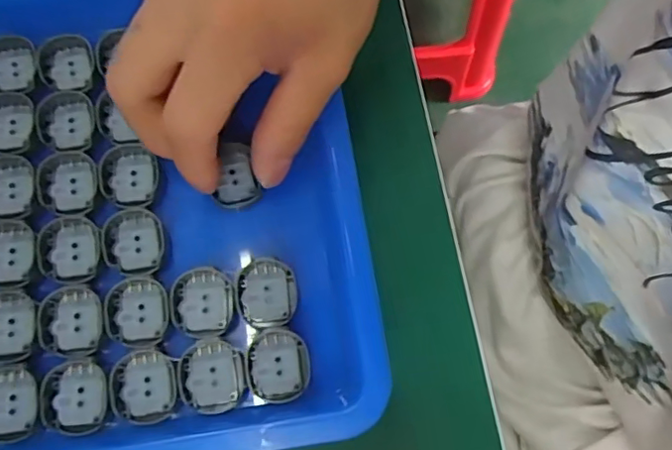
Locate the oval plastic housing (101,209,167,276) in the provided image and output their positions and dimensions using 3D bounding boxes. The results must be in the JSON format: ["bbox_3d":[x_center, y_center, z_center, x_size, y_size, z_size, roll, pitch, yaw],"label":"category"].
[{"bbox_3d":[-0.086,0.007,0.243,0.024,0.007,0.029,-17,74,-7],"label":"oval plastic housing"}]

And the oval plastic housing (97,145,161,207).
[{"bbox_3d":[-0.091,-0.022,0.251,0.024,0.005,0.029,-5,73,-3],"label":"oval plastic housing"}]

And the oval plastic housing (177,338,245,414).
[{"bbox_3d":[-0.050,0.060,0.227,0.027,0.006,0.028,-10,74,-4],"label":"oval plastic housing"}]

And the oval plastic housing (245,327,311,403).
[{"bbox_3d":[-0.023,0.056,0.229,0.025,0.006,0.029,-11,74,-5],"label":"oval plastic housing"}]

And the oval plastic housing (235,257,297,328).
[{"bbox_3d":[-0.029,0.028,0.238,0.024,0.006,0.028,-4,73,-3],"label":"oval plastic housing"}]

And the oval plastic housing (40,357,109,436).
[{"bbox_3d":[-0.102,0.067,0.223,0.025,0.004,0.028,-8,73,-4],"label":"oval plastic housing"}]

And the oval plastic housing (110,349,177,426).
[{"bbox_3d":[-0.076,0.064,0.225,0.024,0.005,0.028,-11,74,-5],"label":"oval plastic housing"}]

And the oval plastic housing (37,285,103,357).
[{"bbox_3d":[-0.108,0.039,0.232,0.025,0.006,0.027,3,73,-1],"label":"oval plastic housing"}]

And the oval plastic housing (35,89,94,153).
[{"bbox_3d":[-0.122,-0.047,0.257,0.025,0.007,0.029,-18,74,-7],"label":"oval plastic housing"}]

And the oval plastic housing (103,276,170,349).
[{"bbox_3d":[-0.081,0.035,0.234,0.025,0.005,0.028,-5,73,-3],"label":"oval plastic housing"}]

